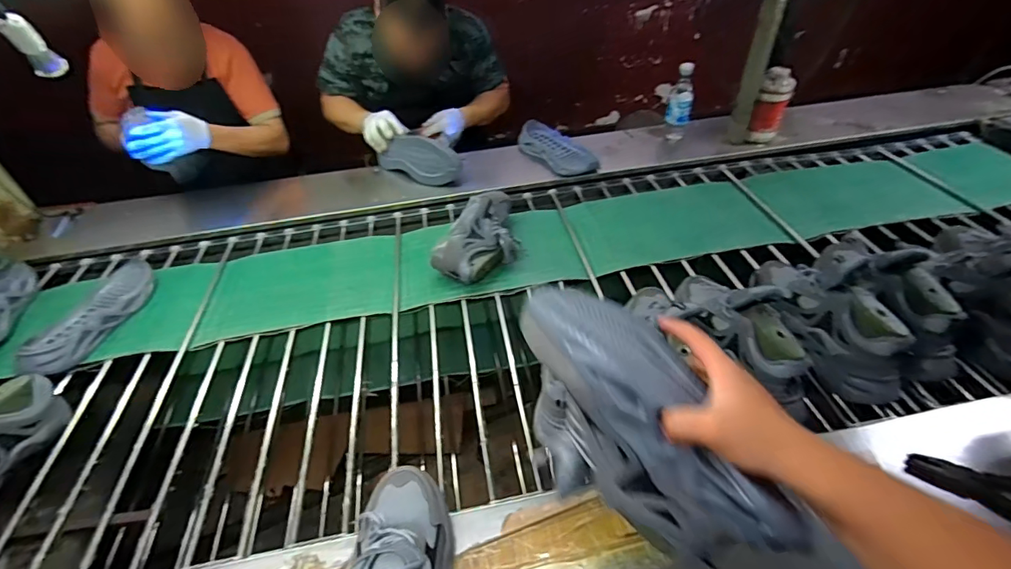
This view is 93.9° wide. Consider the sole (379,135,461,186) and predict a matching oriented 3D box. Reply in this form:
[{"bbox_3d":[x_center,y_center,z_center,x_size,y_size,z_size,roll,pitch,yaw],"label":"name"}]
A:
[{"bbox_3d":[-0.240,-0.348,1.301,0.259,0.113,0.036,24,21,23],"label":"sole"}]

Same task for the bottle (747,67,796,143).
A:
[{"bbox_3d":[0.743,-0.492,1.323,0.084,0.192,0.072,18,48,23],"label":"bottle"}]

